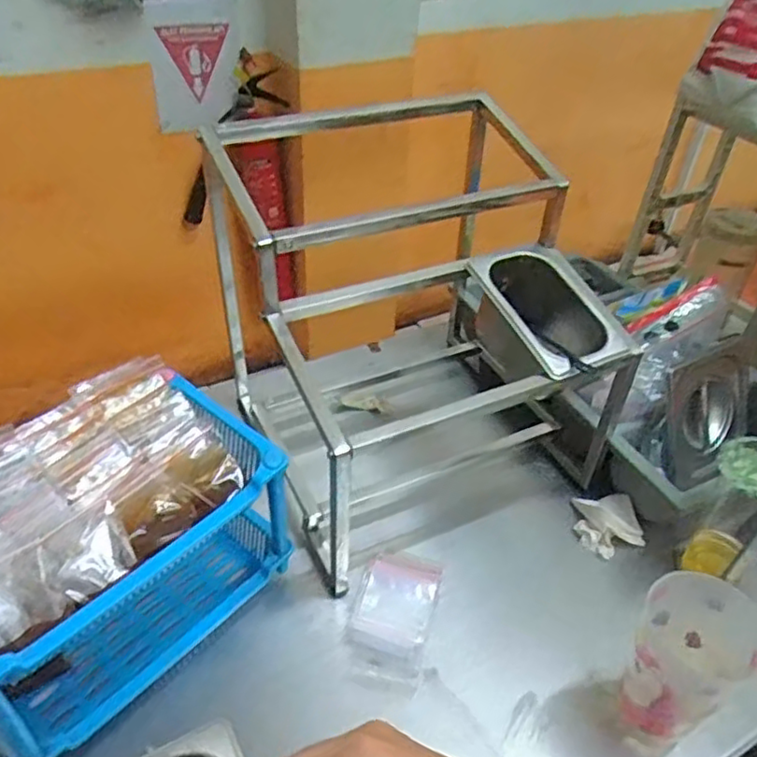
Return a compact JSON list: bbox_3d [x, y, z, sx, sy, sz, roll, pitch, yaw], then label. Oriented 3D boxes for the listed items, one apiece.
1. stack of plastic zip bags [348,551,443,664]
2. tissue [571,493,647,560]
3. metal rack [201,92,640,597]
[{"bbox_3d":[0.019,0.246,0.736,0.084,0.021,0.127,13,42,10],"label":"stack of plastic zip bags"},{"bbox_3d":[0.284,0.182,0.811,0.081,0.040,0.060,2,42,-2],"label":"tissue"},{"bbox_3d":[0.039,-0.095,0.796,0.444,0.371,0.436,-14,45,-19],"label":"metal rack"}]

